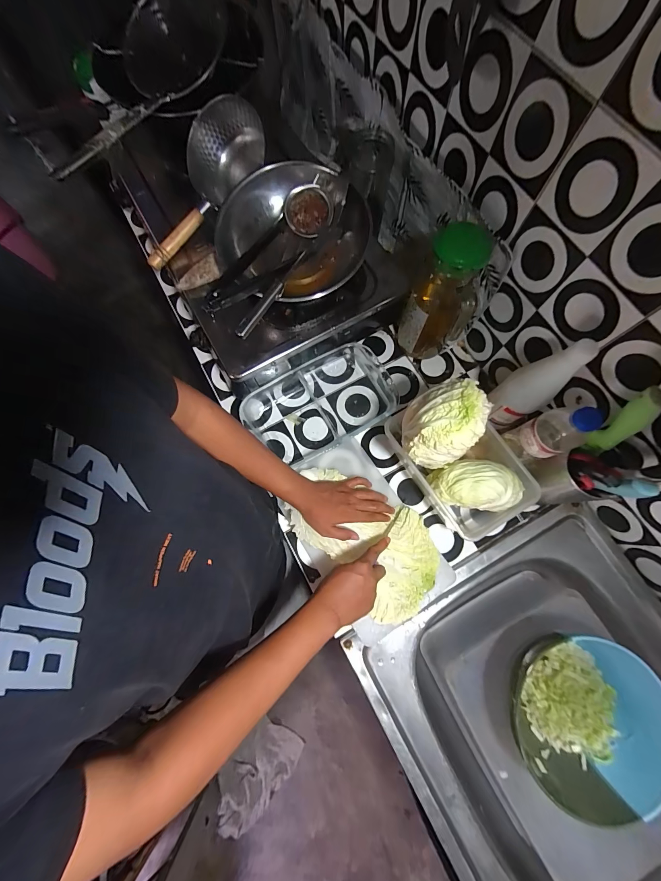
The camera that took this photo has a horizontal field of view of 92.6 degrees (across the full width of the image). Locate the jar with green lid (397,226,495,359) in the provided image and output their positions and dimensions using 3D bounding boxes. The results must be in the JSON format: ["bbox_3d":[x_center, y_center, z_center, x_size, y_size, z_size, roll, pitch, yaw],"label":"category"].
[{"bbox_3d":[0.193,-0.235,0.553,0.105,0.243,0.087,32,78,9],"label":"jar with green lid"}]

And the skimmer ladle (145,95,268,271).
[{"bbox_3d":[-0.242,-0.451,0.572,0.100,0.094,0.301,33,94,10],"label":"skimmer ladle"}]

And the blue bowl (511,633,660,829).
[{"bbox_3d":[0.337,0.368,0.428,0.182,0.081,0.194,0,75,1],"label":"blue bowl"}]

